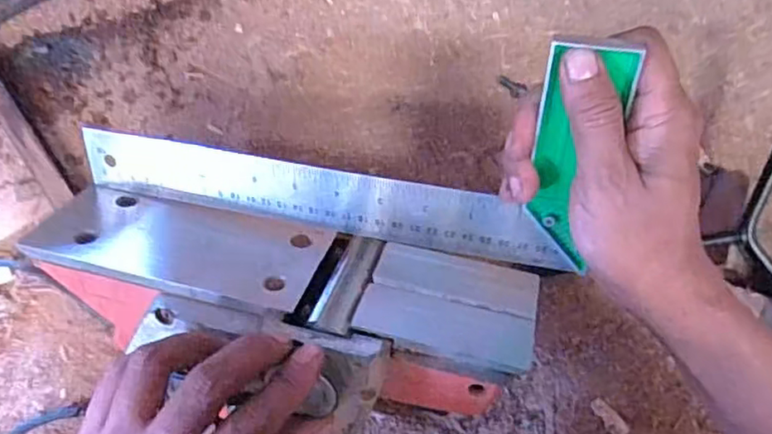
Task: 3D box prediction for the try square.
[{"bbox_3d":[-0.038,-0.044,0.329,0.299,0.011,0.118,9,126,13],"label":"try square"}]

